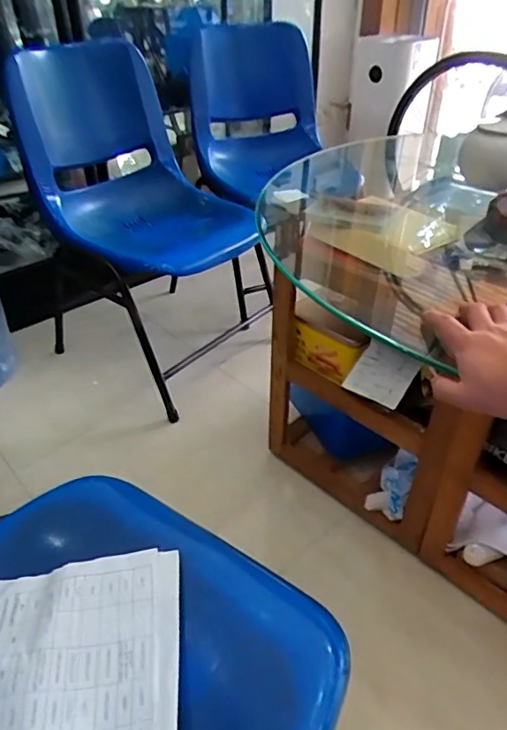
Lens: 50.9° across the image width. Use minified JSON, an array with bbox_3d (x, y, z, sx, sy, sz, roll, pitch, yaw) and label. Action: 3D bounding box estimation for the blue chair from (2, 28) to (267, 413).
[{"bbox_3d":[-0.248,-0.404,1.389,0.519,0.701,0.515,25,44,31],"label":"blue chair"}]

